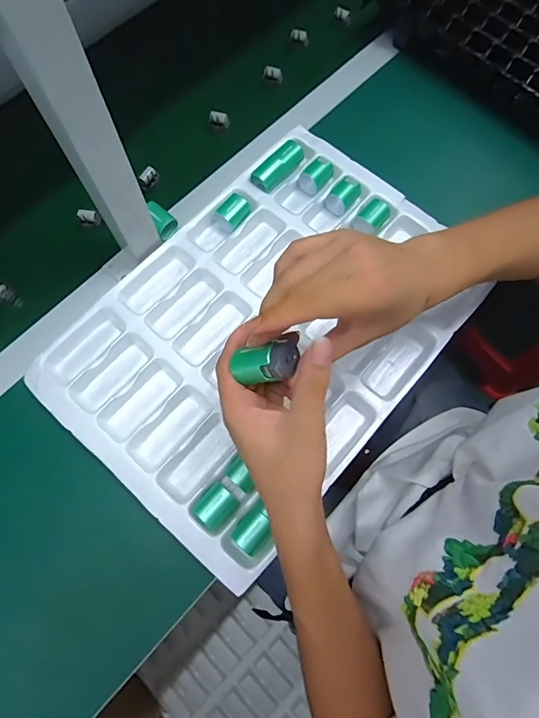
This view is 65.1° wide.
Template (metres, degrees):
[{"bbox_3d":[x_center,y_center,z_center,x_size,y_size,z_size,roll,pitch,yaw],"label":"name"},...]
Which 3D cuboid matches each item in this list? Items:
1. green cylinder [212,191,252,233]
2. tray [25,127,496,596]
[{"bbox_3d":[-0.045,-0.174,0.510,0.032,0.030,0.038,42,76,10],"label":"green cylinder"},{"bbox_3d":[-0.004,-0.038,0.467,0.323,0.041,0.464,41,75,11],"label":"tray"}]

